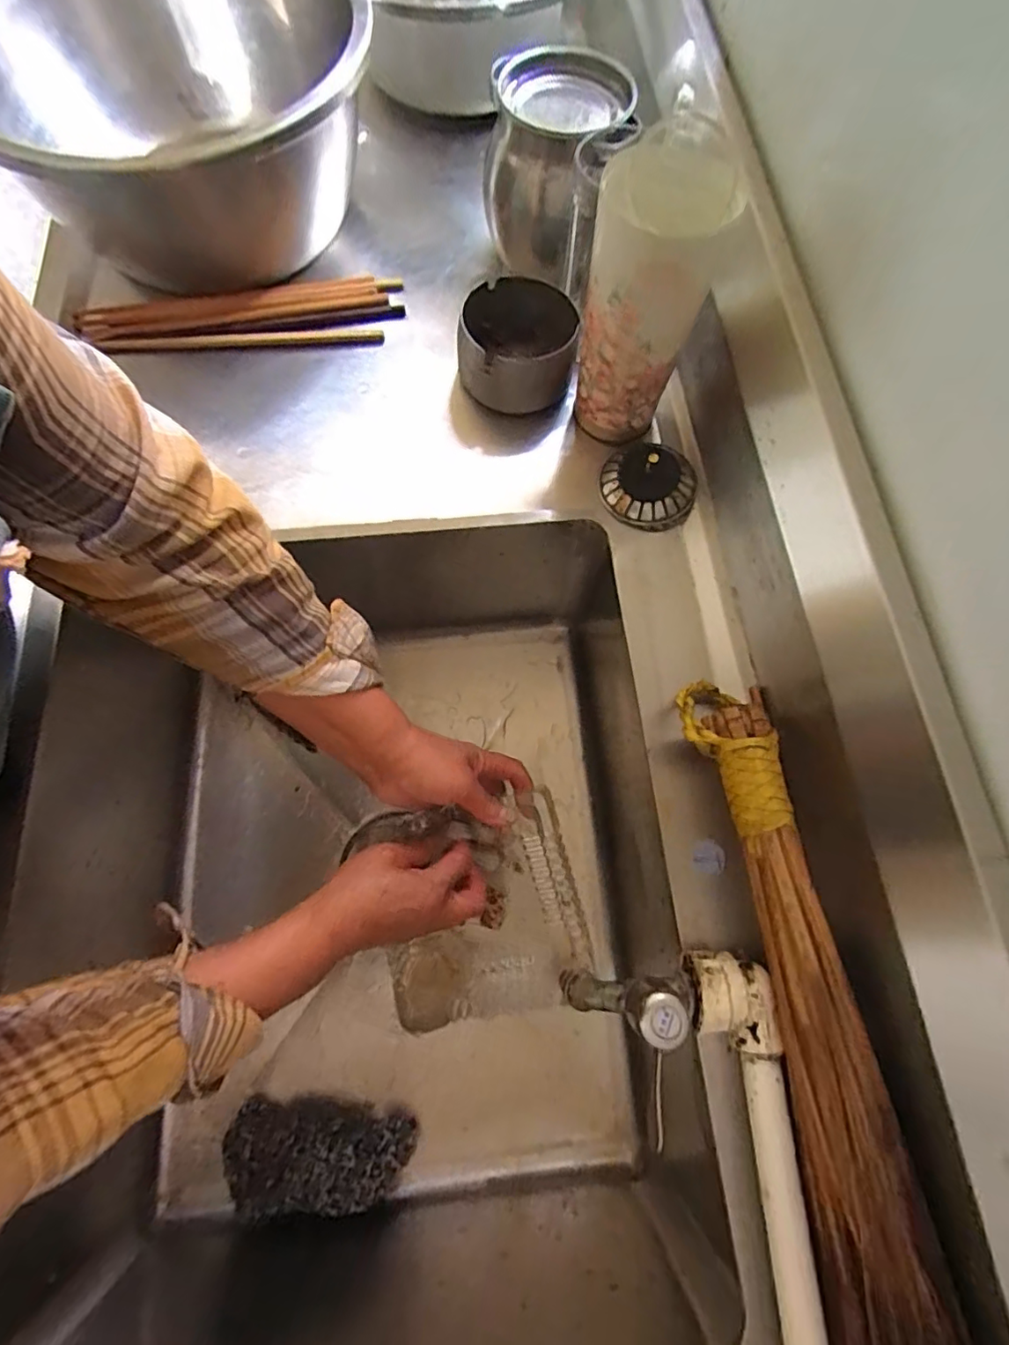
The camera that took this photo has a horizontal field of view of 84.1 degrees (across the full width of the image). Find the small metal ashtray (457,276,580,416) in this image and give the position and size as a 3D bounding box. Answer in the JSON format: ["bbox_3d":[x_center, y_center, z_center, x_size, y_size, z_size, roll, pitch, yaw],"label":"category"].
[{"bbox_3d":[0.012,-0.269,0.467,0.095,0.056,0.096,8,68,3],"label":"small metal ashtray"}]

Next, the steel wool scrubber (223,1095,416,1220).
[{"bbox_3d":[-0.152,0.393,0.452,0.155,0.045,0.066,3,68,1],"label":"steel wool scrubber"}]

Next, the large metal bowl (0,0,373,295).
[{"bbox_3d":[-0.264,-0.477,0.477,0.298,0.153,0.289,0,68,0],"label":"large metal bowl"}]

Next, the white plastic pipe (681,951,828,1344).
[{"bbox_3d":[0.141,0.305,0.275,0.042,0.028,0.305,-6,68,-3],"label":"white plastic pipe"}]

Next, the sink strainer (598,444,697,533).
[{"bbox_3d":[0.115,-0.150,0.447,0.074,0.030,0.069,0,68,0],"label":"sink strainer"}]

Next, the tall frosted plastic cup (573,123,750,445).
[{"bbox_3d":[0.097,-0.258,0.396,0.080,0.182,0.084,0,68,0],"label":"tall frosted plastic cup"}]

